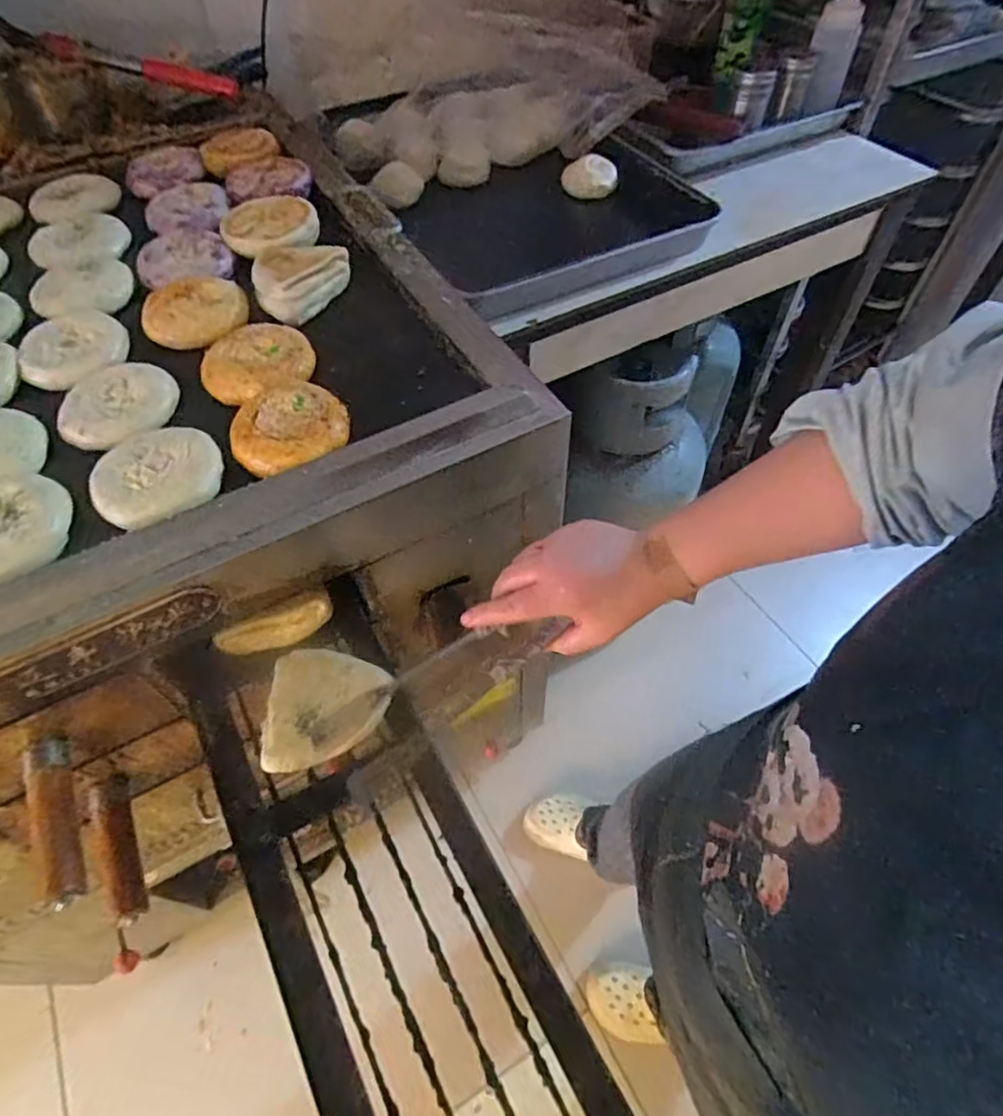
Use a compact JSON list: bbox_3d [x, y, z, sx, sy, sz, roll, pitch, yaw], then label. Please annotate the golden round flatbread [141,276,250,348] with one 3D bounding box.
[{"bbox_3d":[-0.318,-0.257,0.640,0.099,0.024,0.086,-3,57,-1],"label":"golden round flatbread"}]

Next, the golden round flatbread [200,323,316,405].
[{"bbox_3d":[-0.233,-0.189,0.591,0.101,0.021,0.084,-22,59,-13],"label":"golden round flatbread"}]

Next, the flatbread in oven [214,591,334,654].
[{"bbox_3d":[-0.212,0.065,0.584,0.108,0.043,0.019,-22,59,-13],"label":"flatbread in oven"}]

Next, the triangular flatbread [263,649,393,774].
[{"bbox_3d":[-0.149,0.125,0.534,0.098,0.022,0.105,-5,57,-2],"label":"triangular flatbread"}]

